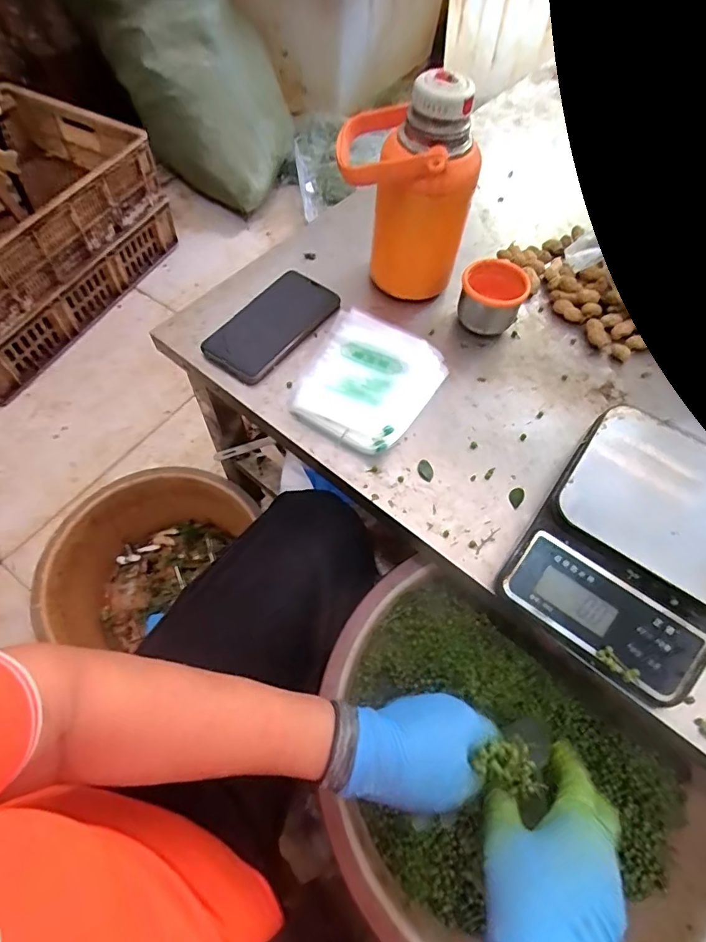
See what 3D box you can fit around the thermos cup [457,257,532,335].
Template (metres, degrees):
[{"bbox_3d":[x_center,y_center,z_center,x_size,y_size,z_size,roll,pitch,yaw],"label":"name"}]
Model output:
[{"bbox_3d":[0.148,-0.190,0.544,0.064,0.062,0.061,2,59,-3],"label":"thermos cup"}]

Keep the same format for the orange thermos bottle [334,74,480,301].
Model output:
[{"bbox_3d":[0.049,-0.278,0.500,0.133,0.189,0.098,8,59,1],"label":"orange thermos bottle"}]

